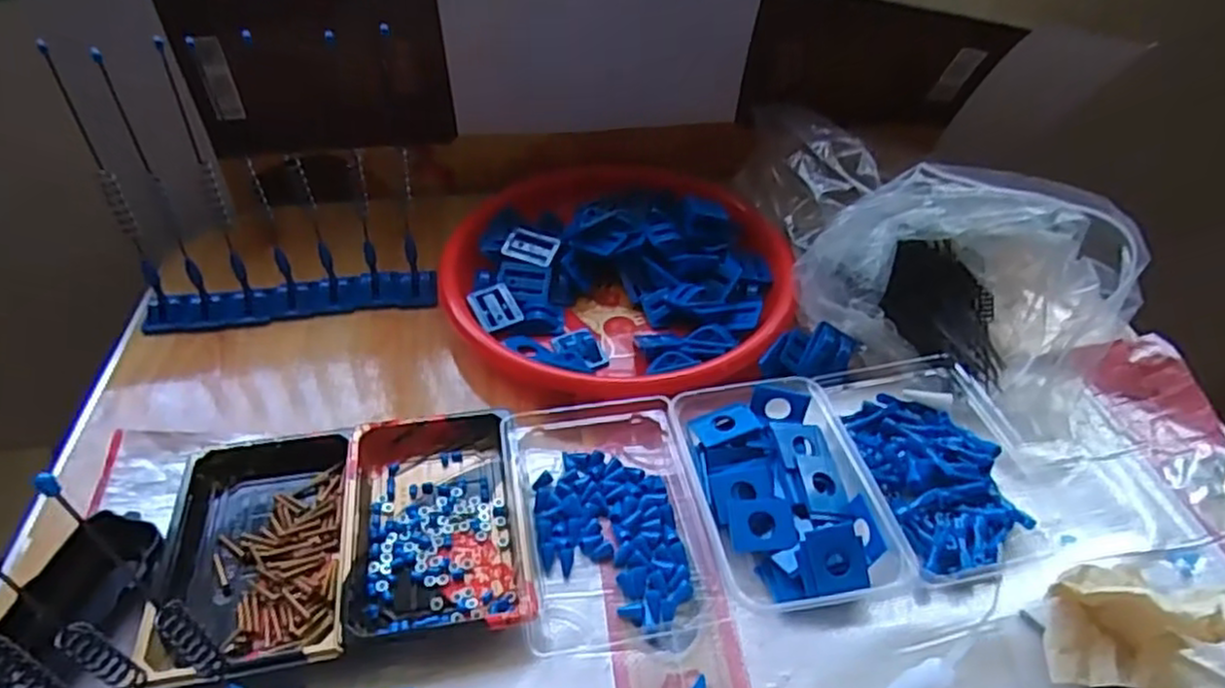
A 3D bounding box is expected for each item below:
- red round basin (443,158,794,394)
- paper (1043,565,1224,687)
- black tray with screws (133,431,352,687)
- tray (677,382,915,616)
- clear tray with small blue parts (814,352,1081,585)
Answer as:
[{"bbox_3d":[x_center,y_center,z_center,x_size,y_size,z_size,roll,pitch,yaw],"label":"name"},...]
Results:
[{"bbox_3d":[0.004,-0.068,0.629,0.284,0.051,0.265,0,44,0],"label":"red round basin"},{"bbox_3d":[0.288,0.149,0.405,0.114,0.055,0.062,-18,47,-18],"label":"paper"},{"bbox_3d":[-0.218,0.124,0.453,0.109,0.025,0.160,-7,45,-8],"label":"black tray with screws"},{"bbox_3d":[0.109,0.094,0.479,0.108,0.031,0.159,-8,45,-9],"label":"tray"},{"bbox_3d":[0.228,0.075,0.505,0.118,0.032,0.174,-7,45,-8],"label":"clear tray with small blue parts"}]

